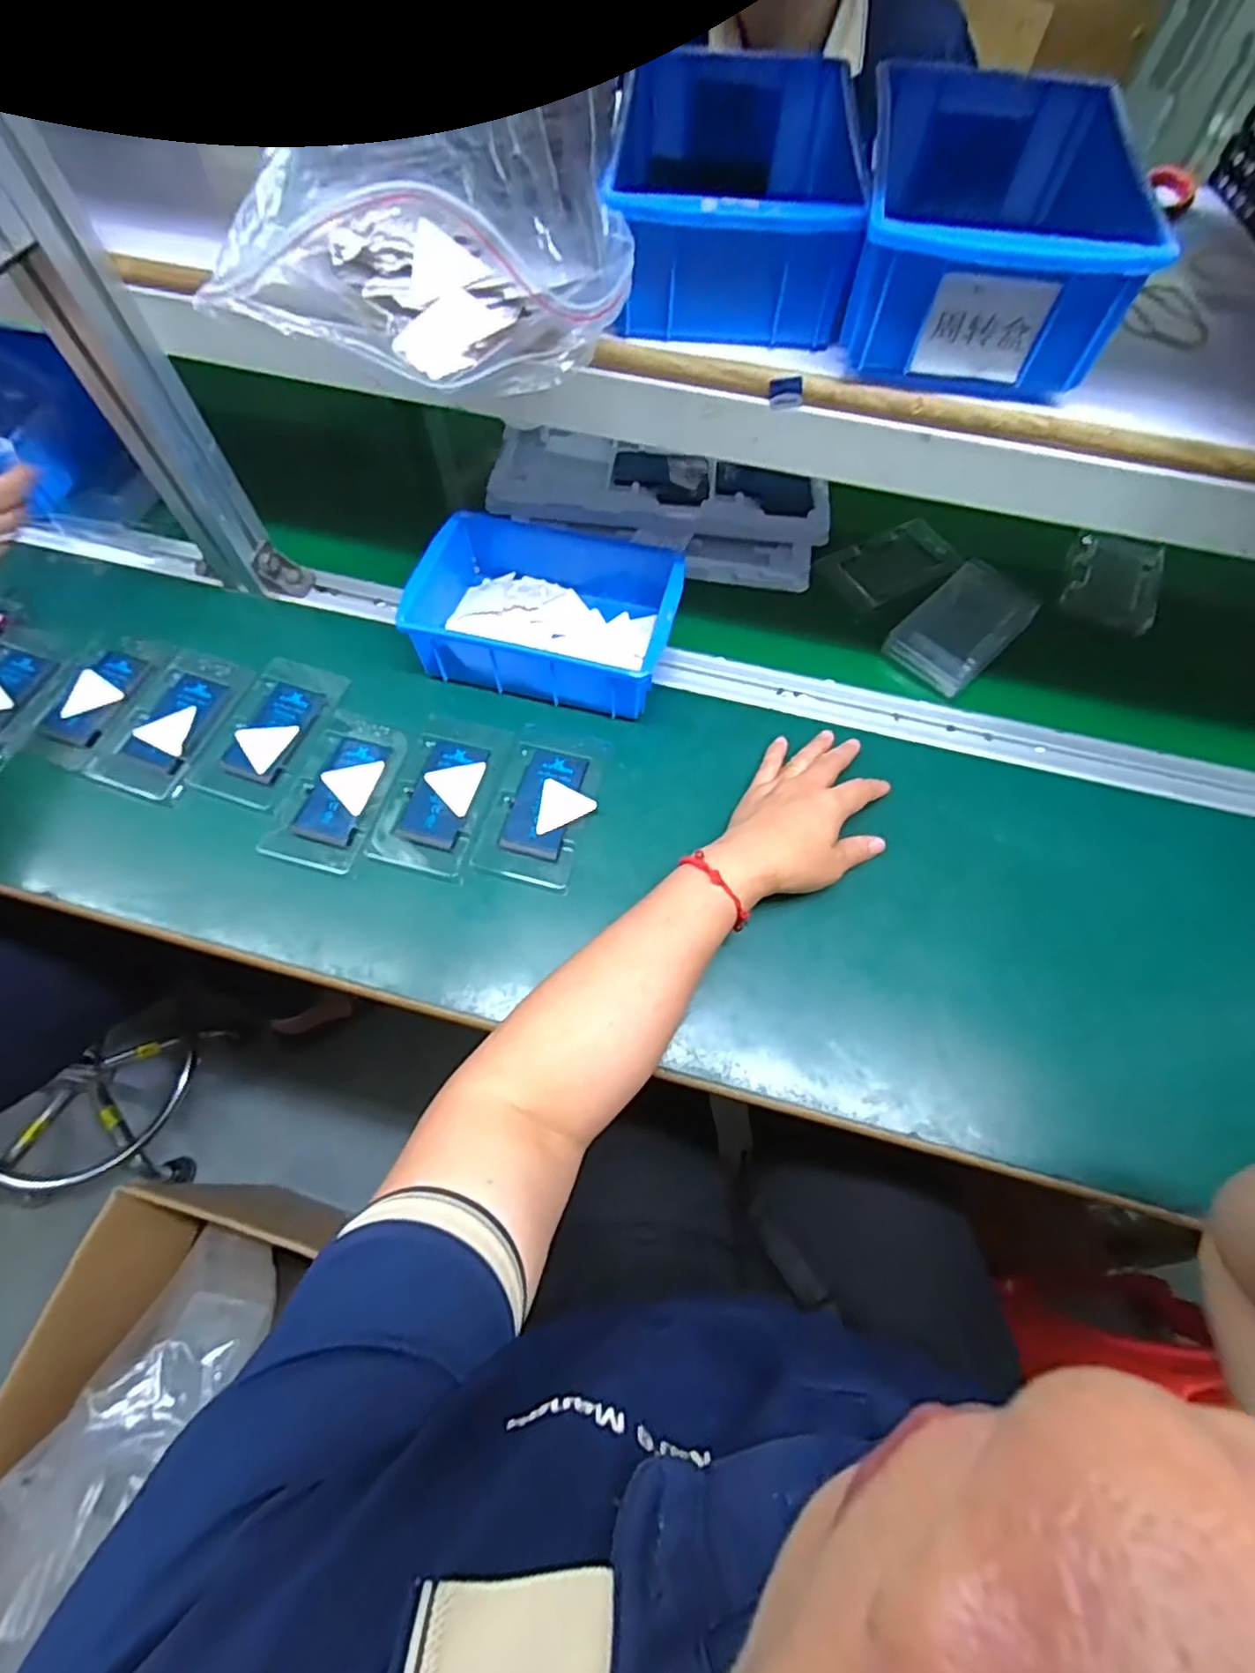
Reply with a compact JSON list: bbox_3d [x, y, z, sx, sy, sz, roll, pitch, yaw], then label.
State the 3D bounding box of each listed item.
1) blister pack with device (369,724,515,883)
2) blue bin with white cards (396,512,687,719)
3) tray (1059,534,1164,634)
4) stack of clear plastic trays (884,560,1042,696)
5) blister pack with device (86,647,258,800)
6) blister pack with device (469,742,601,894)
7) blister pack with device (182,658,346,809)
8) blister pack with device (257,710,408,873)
[{"bbox_3d":[-0.141,-0.032,0.504,0.076,0.011,0.124,13,63,5],"label":"blister pack with device"},{"bbox_3d":[-0.060,-0.187,0.544,0.196,0.065,0.149,14,63,5],"label":"blue bin with white cards"},{"bbox_3d":[0.454,-0.239,0.618,0.075,0.018,0.112,29,66,12],"label":"tray"},{"bbox_3d":[0.292,-0.183,0.579,0.126,0.036,0.076,-41,71,-19],"label":"stack of clear plastic trays"},{"bbox_3d":[-0.357,-0.091,0.523,0.080,0.008,0.127,15,64,6],"label":"blister pack with device"},{"bbox_3d":[-0.066,-0.020,0.497,0.075,0.015,0.110,14,64,6],"label":"blister pack with device"},{"bbox_3d":[-0.281,-0.084,0.524,0.076,0.008,0.127,17,64,7],"label":"blister pack with device"},{"bbox_3d":[-0.217,-0.035,0.504,0.069,0.010,0.126,16,64,7],"label":"blister pack with device"}]

